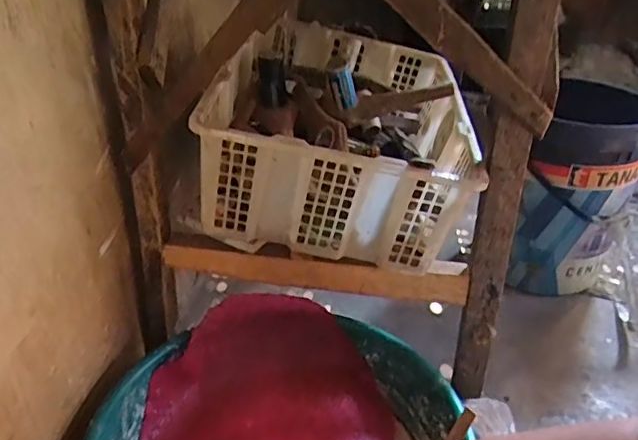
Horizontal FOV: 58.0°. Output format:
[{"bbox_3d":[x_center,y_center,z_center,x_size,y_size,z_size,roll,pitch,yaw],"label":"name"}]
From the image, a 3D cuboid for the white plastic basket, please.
[{"bbox_3d":[0.040,-0.148,0.905,0.342,0.194,0.510,4,30,3],"label":"white plastic basket"}]

